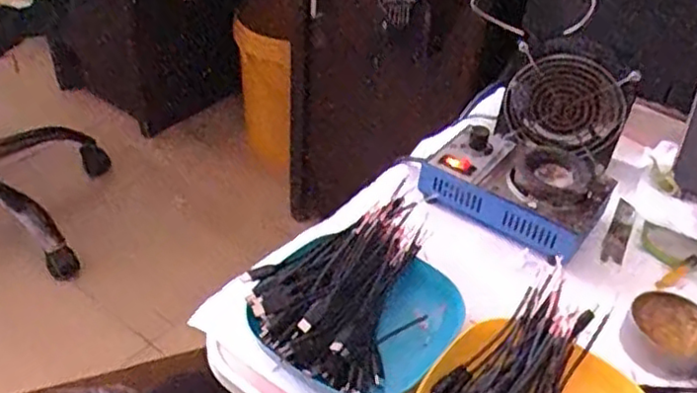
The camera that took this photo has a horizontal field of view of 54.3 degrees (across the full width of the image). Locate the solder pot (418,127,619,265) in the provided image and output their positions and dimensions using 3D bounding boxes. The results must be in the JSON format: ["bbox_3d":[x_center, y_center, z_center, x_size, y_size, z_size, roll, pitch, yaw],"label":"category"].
[{"bbox_3d":[0.152,-0.013,0.609,0.151,0.049,0.104,30,46,27],"label":"solder pot"}]

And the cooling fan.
[{"bbox_3d":[0.213,-0.091,0.666,0.109,0.097,0.027,15,41,12],"label":"cooling fan"}]

